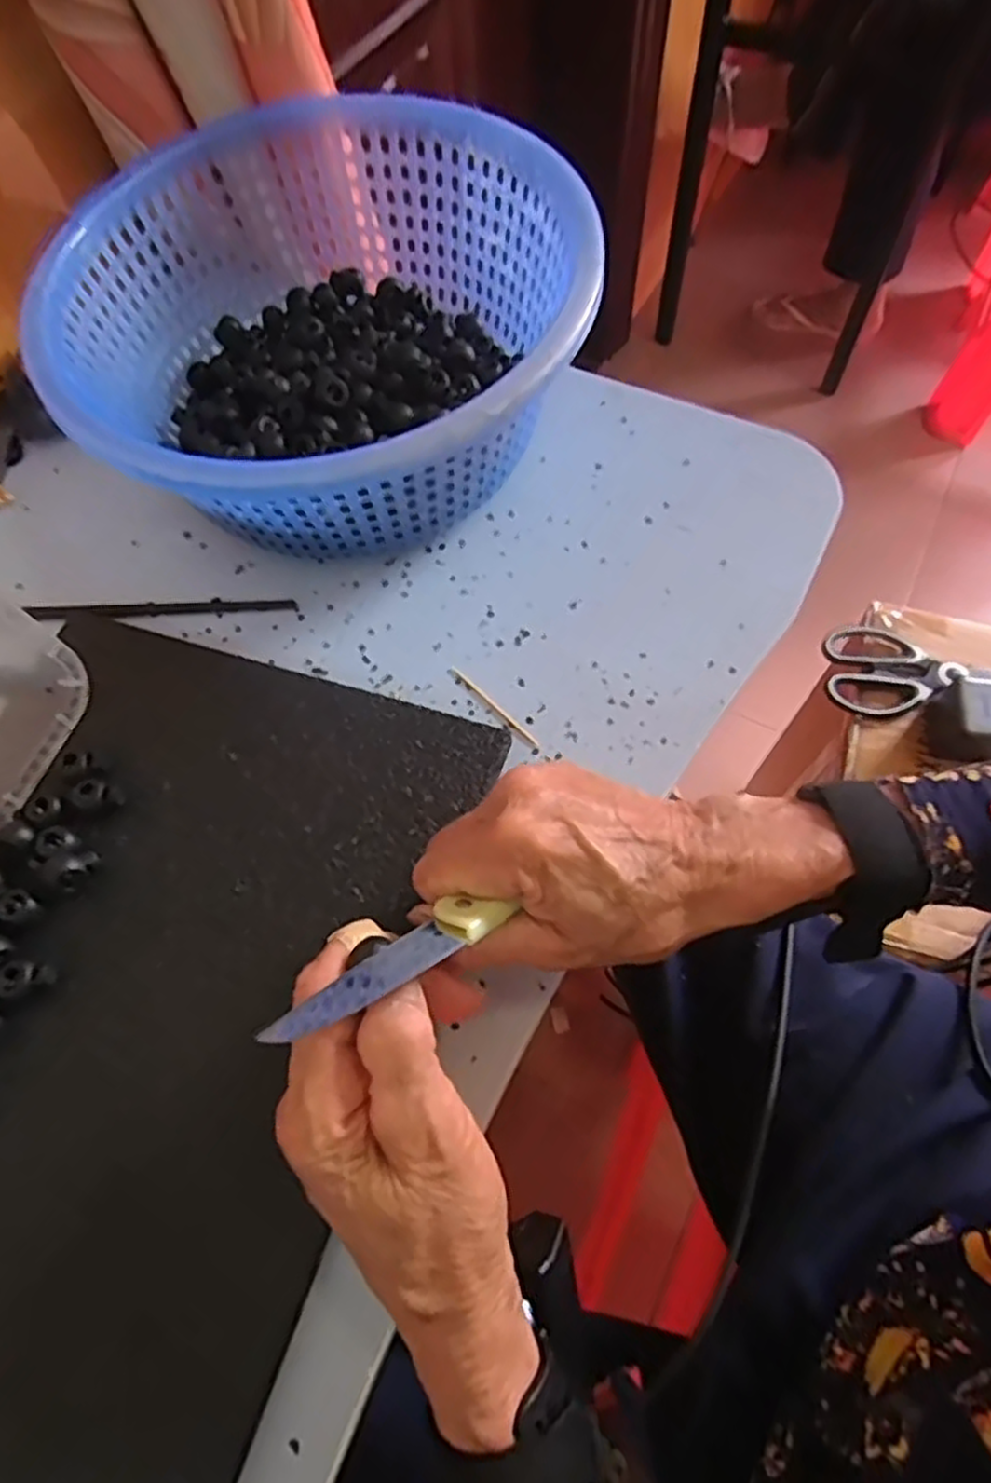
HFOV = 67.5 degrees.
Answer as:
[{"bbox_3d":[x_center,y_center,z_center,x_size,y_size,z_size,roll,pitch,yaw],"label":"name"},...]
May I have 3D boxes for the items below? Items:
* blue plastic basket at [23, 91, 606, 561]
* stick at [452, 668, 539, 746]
[{"bbox_3d":[-0.087,-0.208,0.399,0.268,0.110,0.262,-1,63,2],"label":"blue plastic basket"},{"bbox_3d":[0.000,-0.019,0.366,0.004,0.004,0.059,-41,68,-16],"label":"stick"}]

